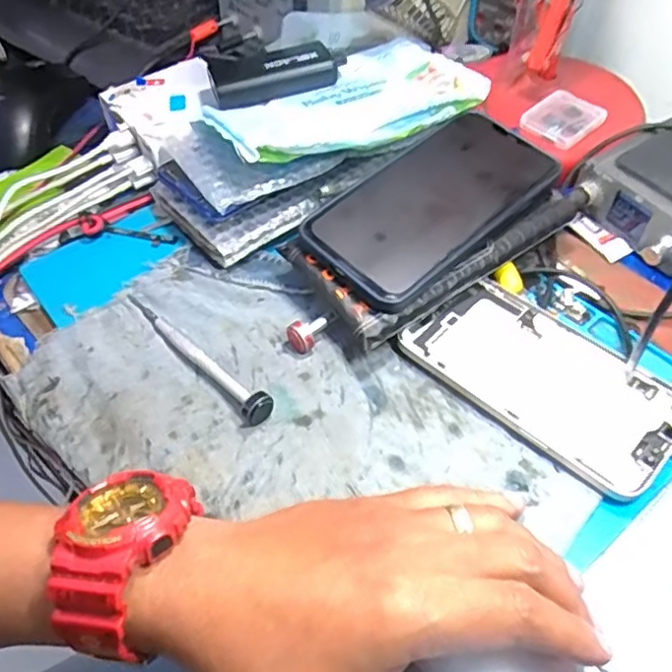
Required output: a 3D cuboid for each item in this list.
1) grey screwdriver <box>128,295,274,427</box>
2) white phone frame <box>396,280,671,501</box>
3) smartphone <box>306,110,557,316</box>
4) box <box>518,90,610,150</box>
[{"bbox_3d":[-0.082,0.008,0.349,0.122,0.017,0.014,37,60,26],"label":"grey screwdriver"},{"bbox_3d":[0.108,0.022,0.332,0.138,0.010,0.070,38,61,26],"label":"white phone frame"},{"bbox_3d":[0.060,-0.081,0.375,0.155,0.006,0.080,-38,70,-20],"label":"smartphone"},{"bbox_3d":[0.167,-0.159,0.455,0.045,0.008,0.055,36,60,25],"label":"box"}]

